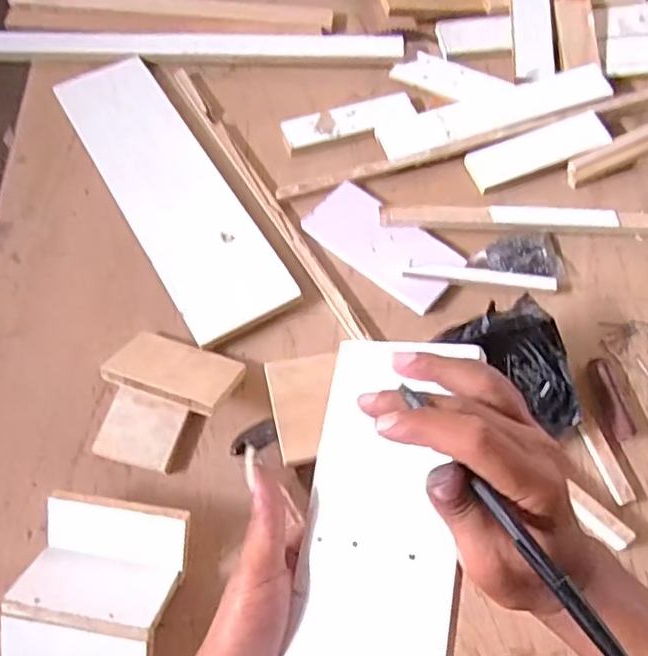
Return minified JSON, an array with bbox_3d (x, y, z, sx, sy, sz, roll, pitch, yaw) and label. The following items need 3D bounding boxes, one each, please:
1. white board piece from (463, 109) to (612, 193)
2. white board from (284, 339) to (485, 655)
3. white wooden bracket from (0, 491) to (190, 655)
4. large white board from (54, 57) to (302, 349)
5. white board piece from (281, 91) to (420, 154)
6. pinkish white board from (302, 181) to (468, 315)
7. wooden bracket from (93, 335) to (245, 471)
[{"bbox_3d":[0.325,-0.272,0.969,0.217,0.010,0.070,-21,74,-2],"label":"white board piece"},{"bbox_3d":[0.031,0.112,0.342,0.085,0.007,0.225,2,68,23],"label":"white board"},{"bbox_3d":[-0.232,0.277,0.651,0.153,0.080,0.186,9,65,4],"label":"white wooden bracket"},{"bbox_3d":[-0.225,-0.212,0.930,0.157,0.016,0.522,-29,68,-13],"label":"large white board"},{"bbox_3d":[0.040,-0.330,1.001,0.214,0.014,0.064,-17,66,-8],"label":"white board piece"},{"bbox_3d":[0.082,-0.120,0.893,0.220,0.021,0.105,37,70,16],"label":"pinkish white board"},{"bbox_3d":[-0.201,0.084,0.762,0.153,0.048,0.163,22,66,10],"label":"wooden bracket"}]

